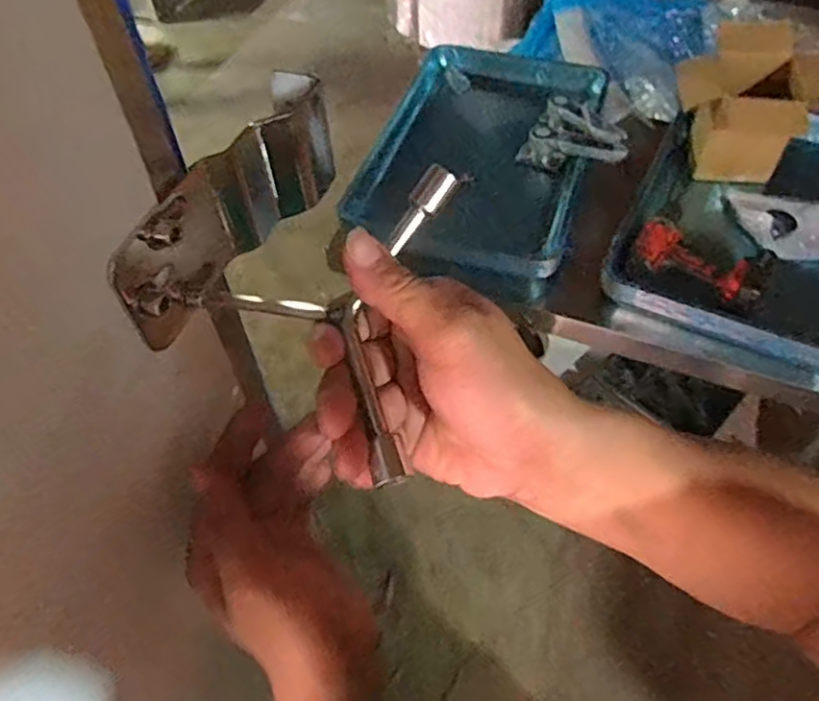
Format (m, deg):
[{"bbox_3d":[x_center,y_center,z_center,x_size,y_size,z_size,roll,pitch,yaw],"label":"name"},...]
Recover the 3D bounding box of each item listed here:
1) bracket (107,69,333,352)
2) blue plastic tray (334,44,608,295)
[{"bbox_3d":[-0.080,-0.067,0.305,0.020,0.057,0.147,18,57,15],"label":"bracket"},{"bbox_3d":[0.140,-0.391,1.279,0.453,0.112,0.594,14,56,12],"label":"blue plastic tray"}]

